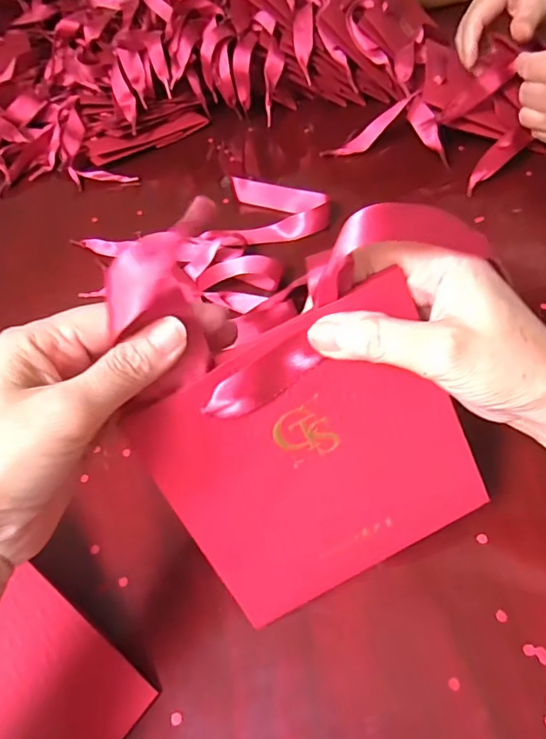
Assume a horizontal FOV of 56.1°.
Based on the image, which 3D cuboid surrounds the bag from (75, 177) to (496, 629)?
[{"bbox_3d":[0.022,0.013,0.238,0.160,0.193,0.016,-27,22,-2],"label":"bag"}]

